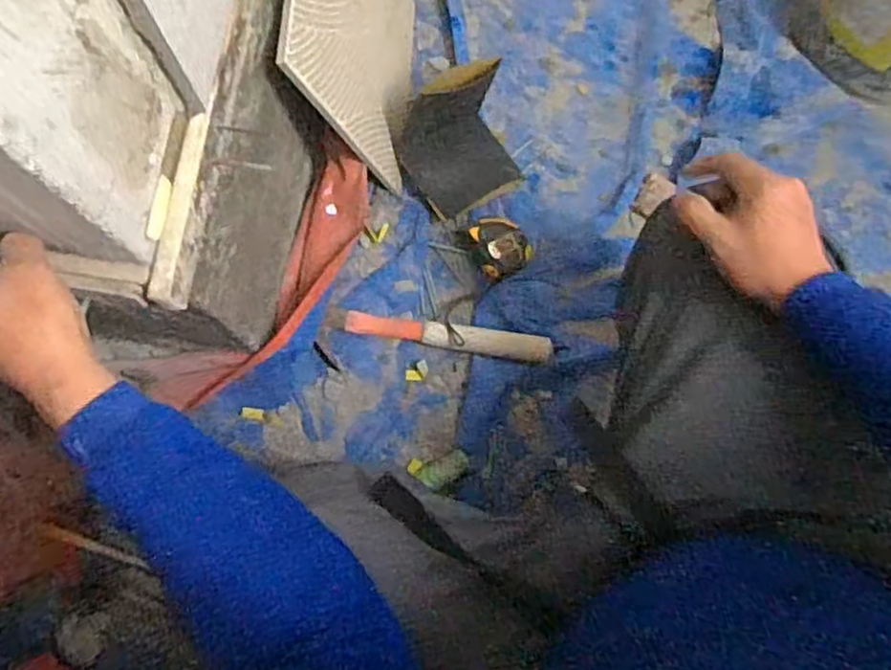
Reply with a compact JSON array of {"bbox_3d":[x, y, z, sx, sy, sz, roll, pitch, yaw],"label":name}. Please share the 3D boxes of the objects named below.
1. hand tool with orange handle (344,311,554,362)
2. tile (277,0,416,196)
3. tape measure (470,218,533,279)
[{"bbox_3d":[0.004,0.001,0.854,0.253,0.032,0.030,9,77,1],"label":"hand tool with orange handle"},{"bbox_3d":[-0.098,-0.359,0.808,0.011,0.288,0.293,0,78,18],"label":"tile"},{"bbox_3d":[0.073,-0.110,0.879,0.068,0.053,0.066,-19,78,-6],"label":"tape measure"}]

